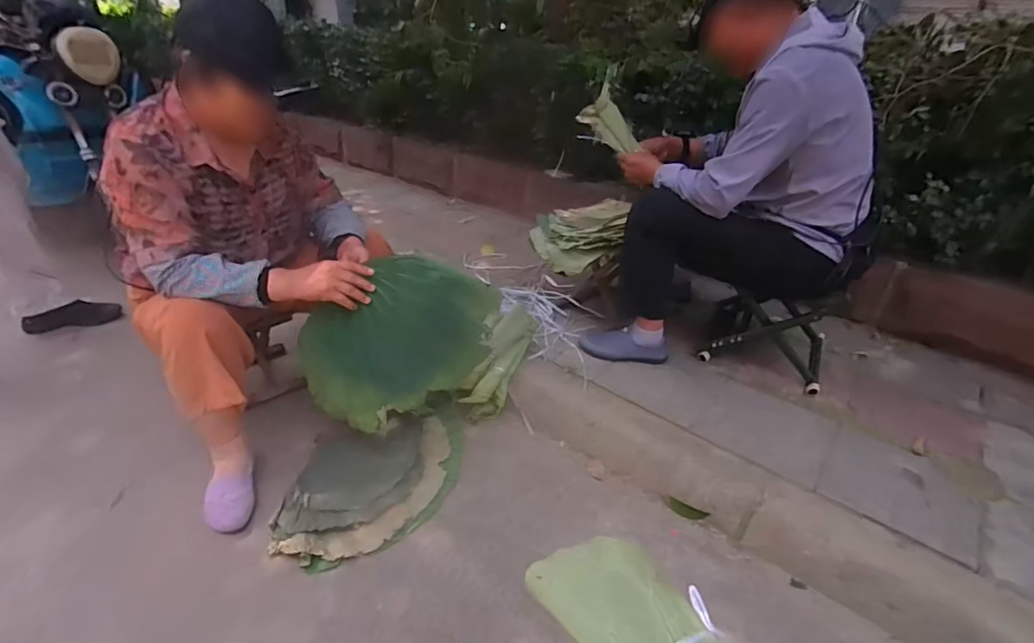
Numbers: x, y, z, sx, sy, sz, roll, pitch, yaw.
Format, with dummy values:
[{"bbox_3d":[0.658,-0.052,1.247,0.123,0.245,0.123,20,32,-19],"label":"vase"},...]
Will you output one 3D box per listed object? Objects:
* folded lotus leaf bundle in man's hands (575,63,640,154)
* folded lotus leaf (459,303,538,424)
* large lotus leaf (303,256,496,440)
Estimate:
[{"bbox_3d":[0.276,-0.642,1.487,0.062,0.194,0.233,-12,34,-24],"label":"folded lotus leaf bundle in man's hands"},{"bbox_3d":[-0.056,0.106,1.447,0.125,0.068,0.374,13,61,18],"label":"folded lotus leaf"},{"bbox_3d":[-0.264,0.040,1.143,0.434,0.329,0.151,-8,32,-18],"label":"large lotus leaf"}]

